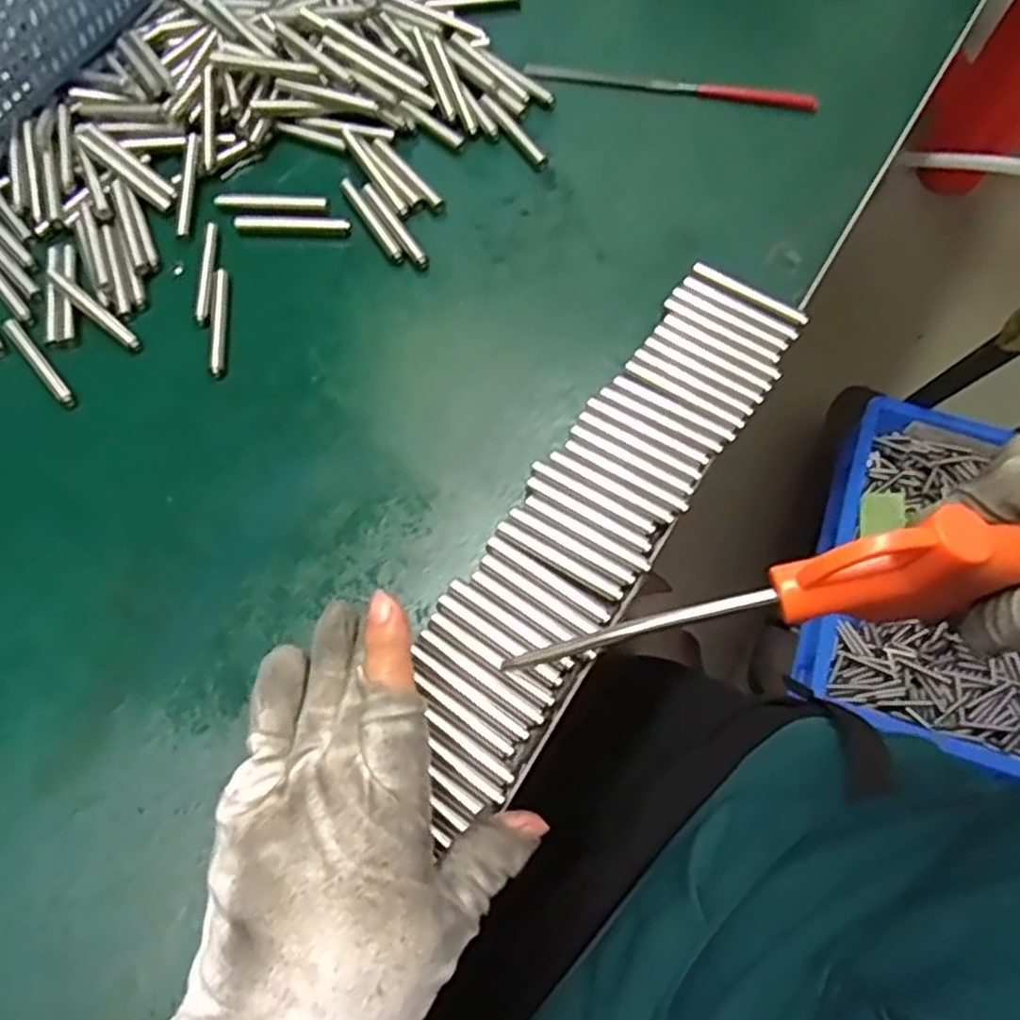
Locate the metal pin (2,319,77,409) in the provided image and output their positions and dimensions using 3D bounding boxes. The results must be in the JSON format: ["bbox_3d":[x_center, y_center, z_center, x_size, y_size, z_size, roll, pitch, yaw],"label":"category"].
[{"bbox_3d":[-0.223,-0.071,0.356,0.007,0.006,0.061,-40,72,-13],"label":"metal pin"}]

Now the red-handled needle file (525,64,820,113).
[{"bbox_3d":[0.087,-0.234,0.410,0.157,0.009,0.011,13,69,7],"label":"red-handled needle file"}]

